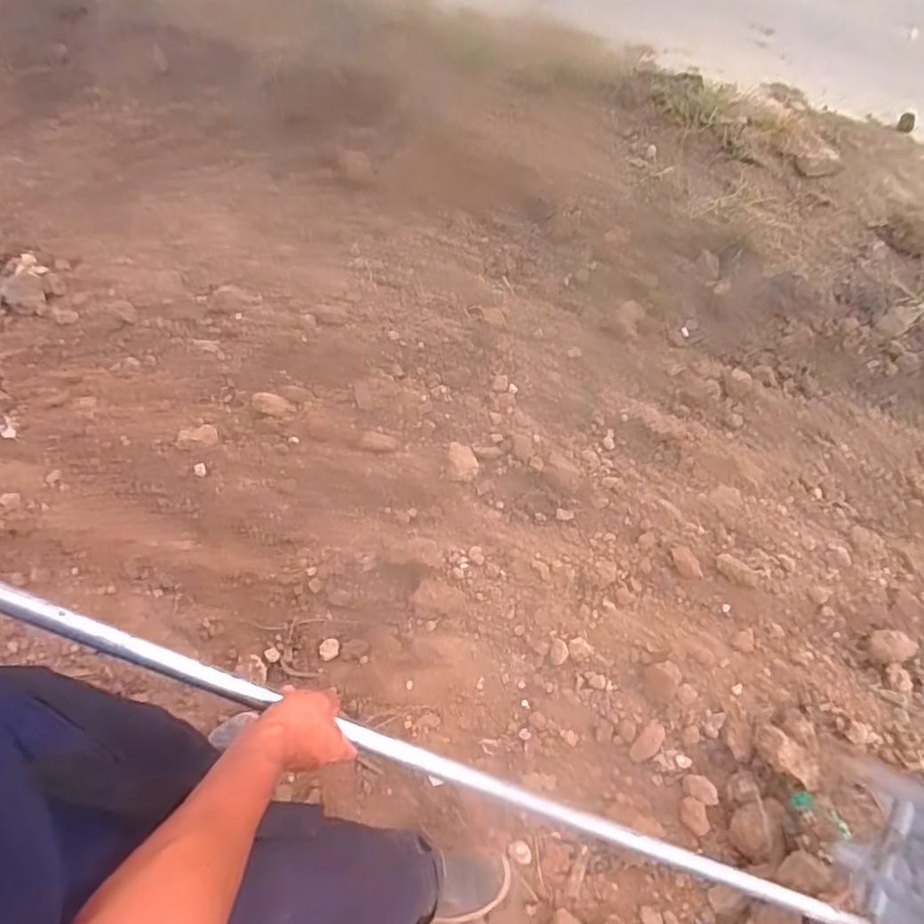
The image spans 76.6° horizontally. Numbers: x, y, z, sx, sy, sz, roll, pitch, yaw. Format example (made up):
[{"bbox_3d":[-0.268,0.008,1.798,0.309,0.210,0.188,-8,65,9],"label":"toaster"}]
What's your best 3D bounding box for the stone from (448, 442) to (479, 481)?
[{"bbox_3d":[0.002,0.000,1.465,0.066,0.030,0.097,-13,64,-6],"label":"stone"}]

